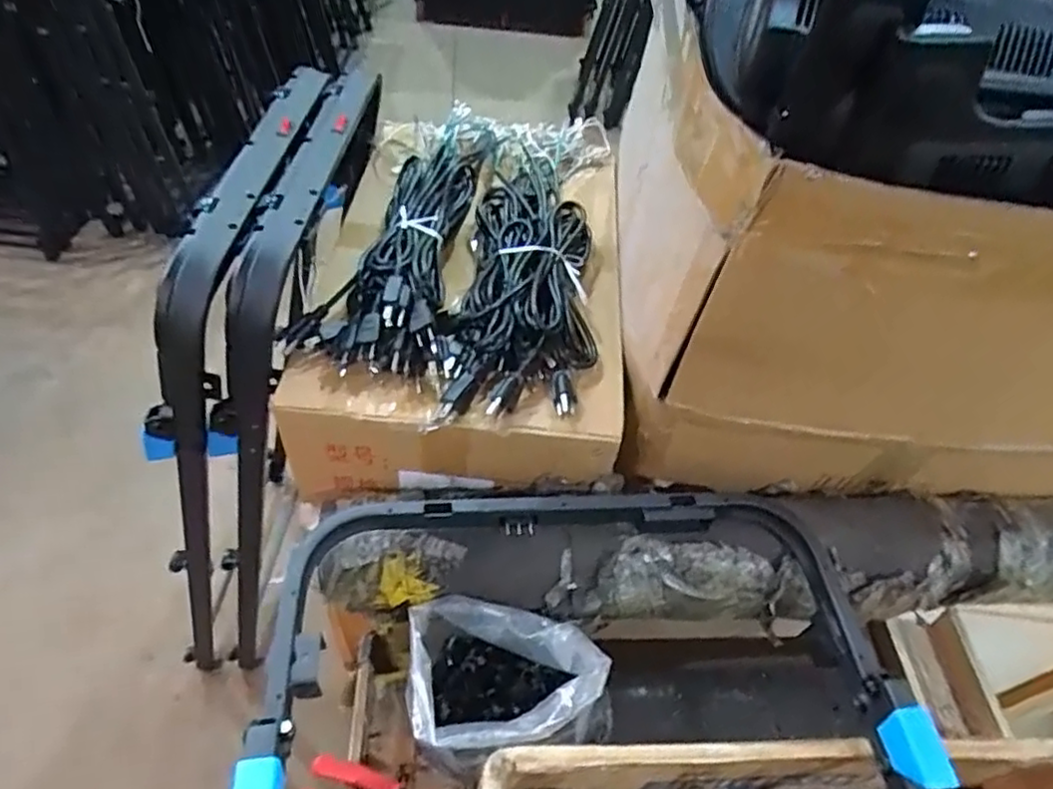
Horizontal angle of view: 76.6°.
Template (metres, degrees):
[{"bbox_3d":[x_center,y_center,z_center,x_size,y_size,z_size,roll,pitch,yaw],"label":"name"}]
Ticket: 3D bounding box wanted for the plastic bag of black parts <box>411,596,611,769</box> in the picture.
[{"bbox_3d":[-0.022,0.274,0.646,0.172,0.114,0.131,-2,49,-8],"label":"plastic bag of black parts"}]

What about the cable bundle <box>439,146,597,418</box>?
[{"bbox_3d":[-0.001,-0.158,0.776,0.155,0.044,0.447,4,49,-3],"label":"cable bundle"}]

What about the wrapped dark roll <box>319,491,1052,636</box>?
[{"bbox_3d":[0.212,0.159,0.675,0.815,0.094,0.143,-4,50,-9],"label":"wrapped dark roll"}]

